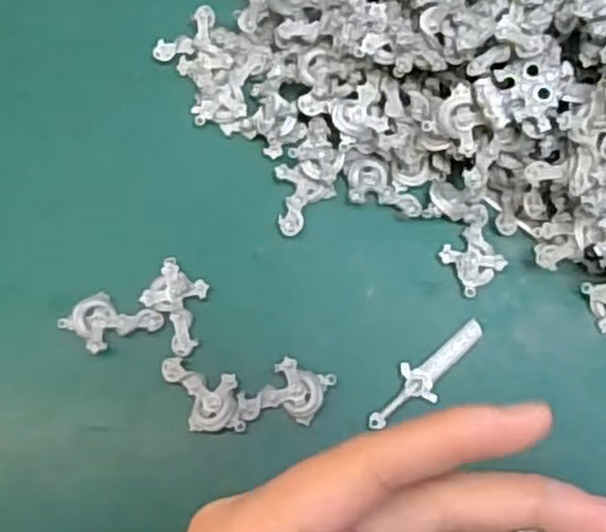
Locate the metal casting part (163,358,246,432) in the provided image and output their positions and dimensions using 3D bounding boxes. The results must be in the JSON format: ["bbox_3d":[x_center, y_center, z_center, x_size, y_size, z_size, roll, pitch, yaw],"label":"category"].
[{"bbox_3d":[-0.050,0.065,0.407,0.034,0.011,0.042,-12,74,-3],"label":"metal casting part"}]

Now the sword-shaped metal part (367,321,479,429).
[{"bbox_3d":[0.063,0.055,0.411,0.022,0.005,0.078,42,78,11],"label":"sword-shaped metal part"}]

